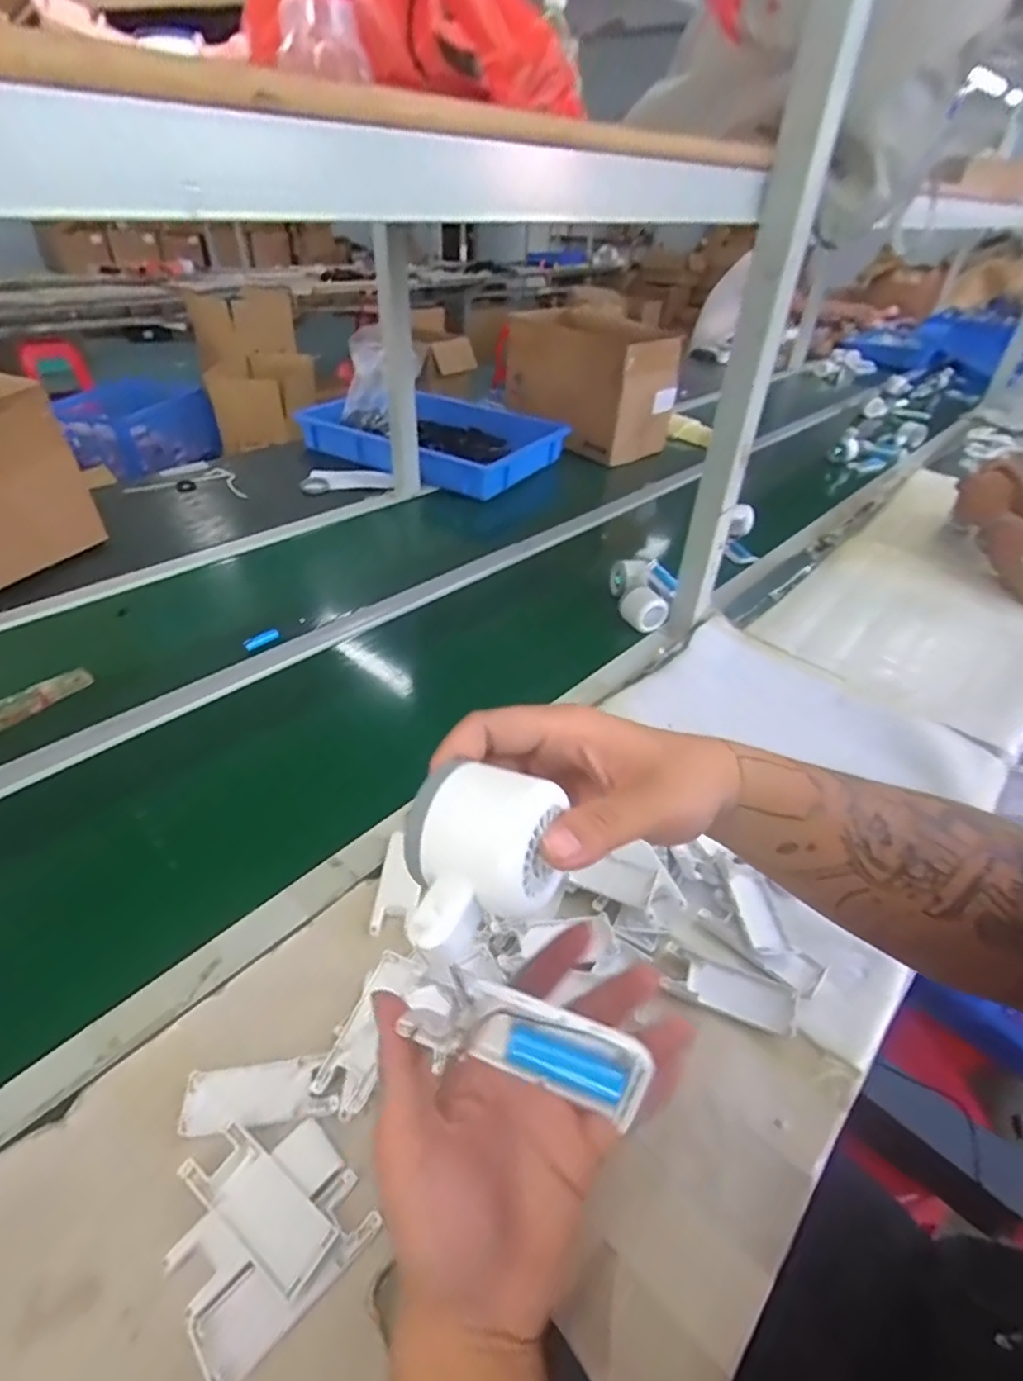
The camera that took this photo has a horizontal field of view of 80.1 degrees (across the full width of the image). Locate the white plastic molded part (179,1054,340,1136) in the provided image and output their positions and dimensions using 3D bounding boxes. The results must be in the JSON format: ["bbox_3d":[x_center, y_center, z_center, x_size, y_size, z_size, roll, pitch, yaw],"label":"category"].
[{"bbox_3d":[-0.177,0.285,0.431,0.102,0.005,0.039,-3,39,-8],"label":"white plastic molded part"}]

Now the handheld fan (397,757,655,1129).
[{"bbox_3d":[-0.004,0.106,0.258,0.075,0.059,0.146,-20,92,-25],"label":"handheld fan"}]

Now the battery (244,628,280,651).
[{"bbox_3d":[-0.355,-0.075,0.867,0.018,0.018,0.052,24,43,24],"label":"battery"}]

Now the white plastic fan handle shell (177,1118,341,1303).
[{"bbox_3d":[-0.156,0.322,0.380,0.100,0.018,0.039,27,46,23],"label":"white plastic fan handle shell"}]

